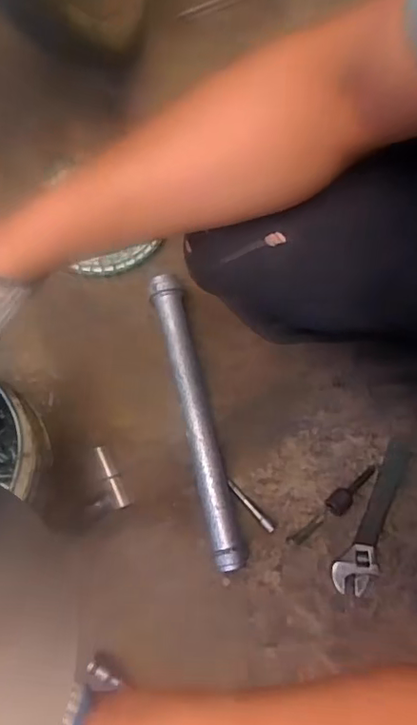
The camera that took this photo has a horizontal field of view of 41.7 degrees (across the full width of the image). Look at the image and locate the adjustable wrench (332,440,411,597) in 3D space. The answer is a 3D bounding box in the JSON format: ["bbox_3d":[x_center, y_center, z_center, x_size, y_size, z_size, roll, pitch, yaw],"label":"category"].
[{"bbox_3d":[0.203,0.183,0.662,0.042,0.018,0.194,26,74,8],"label":"adjustable wrench"}]

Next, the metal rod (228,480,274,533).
[{"bbox_3d":[0.050,0.173,0.658,0.009,0.007,0.076,-41,77,-13],"label":"metal rod"}]

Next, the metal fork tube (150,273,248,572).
[{"bbox_3d":[-0.017,0.065,0.679,0.040,0.041,0.372,-12,72,-6],"label":"metal fork tube"}]

